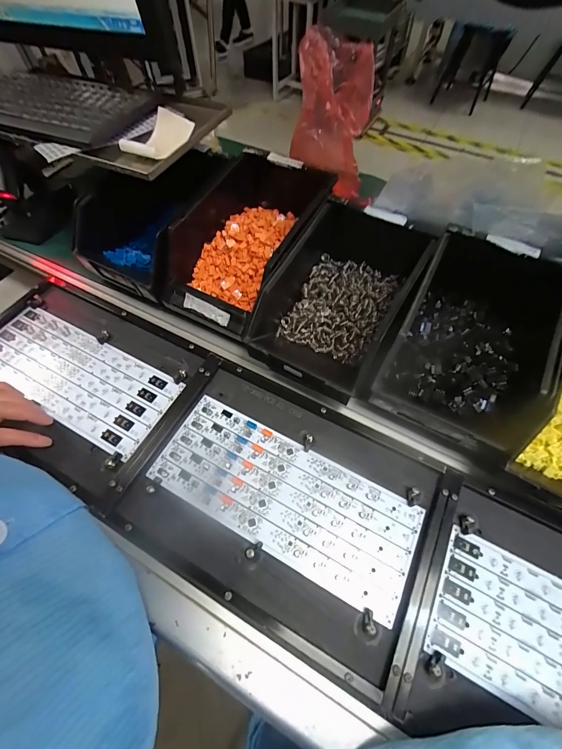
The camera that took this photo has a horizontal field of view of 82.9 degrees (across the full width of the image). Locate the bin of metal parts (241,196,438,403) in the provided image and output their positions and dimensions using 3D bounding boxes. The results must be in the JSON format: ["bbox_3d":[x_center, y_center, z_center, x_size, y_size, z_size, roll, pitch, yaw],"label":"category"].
[{"bbox_3d":[0.070,-0.092,0.416,0.163,0.138,0.222,23,58,13],"label":"bin of metal parts"}]

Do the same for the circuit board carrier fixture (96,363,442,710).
[{"bbox_3d":[-0.003,0.136,0.359,0.317,0.011,0.222,25,63,14],"label":"circuit board carrier fixture"}]

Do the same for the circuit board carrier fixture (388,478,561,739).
[{"bbox_3d":[0.284,0.265,0.281,0.314,0.012,0.221,26,63,14],"label":"circuit board carrier fixture"}]

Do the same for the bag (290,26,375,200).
[{"bbox_3d":[0.081,-0.409,0.503,0.110,0.168,0.159,6,55,2],"label":"bag"}]

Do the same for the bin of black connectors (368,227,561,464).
[{"bbox_3d":[0.223,-0.050,0.374,0.159,0.104,0.243,28,59,16],"label":"bin of black connectors"}]

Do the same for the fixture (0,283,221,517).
[{"bbox_3d":[-0.279,0.001,0.434,0.325,0.013,0.224,25,63,14],"label":"fixture"}]

